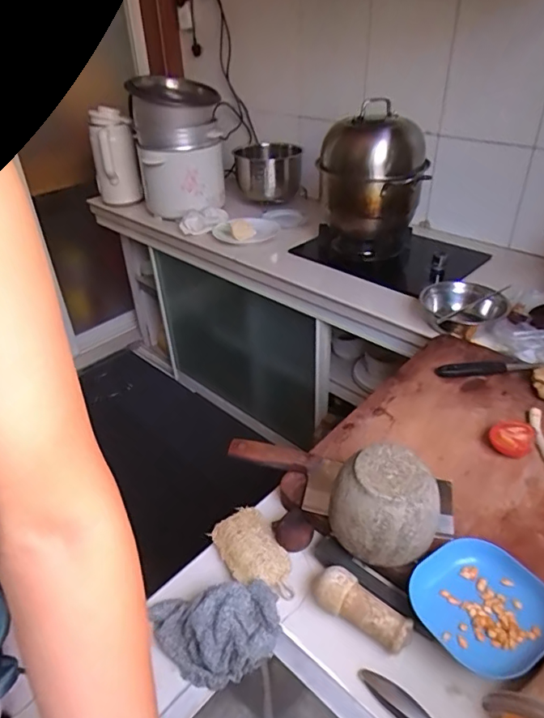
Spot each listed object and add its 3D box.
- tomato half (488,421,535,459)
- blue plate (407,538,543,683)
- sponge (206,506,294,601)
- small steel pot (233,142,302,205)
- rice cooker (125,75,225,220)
[{"bbox_3d":[0.334,0.113,0.695,0.055,0.038,0.041,17,40,26],"label":"tomato half"},{"bbox_3d":[0.218,0.250,0.514,0.124,0.028,0.129,-22,40,-25],"label":"blue plate"},{"bbox_3d":[-0.022,0.238,0.605,0.066,0.030,0.122,-21,40,-25],"label":"sponge"},{"bbox_3d":[-0.011,-0.642,1.740,0.229,0.182,0.237,-1,35,2],"label":"small steel pot"},{"bbox_3d":[-0.296,-0.679,1.587,0.266,0.359,0.287,-7,36,-6],"label":"rice cooker"}]

